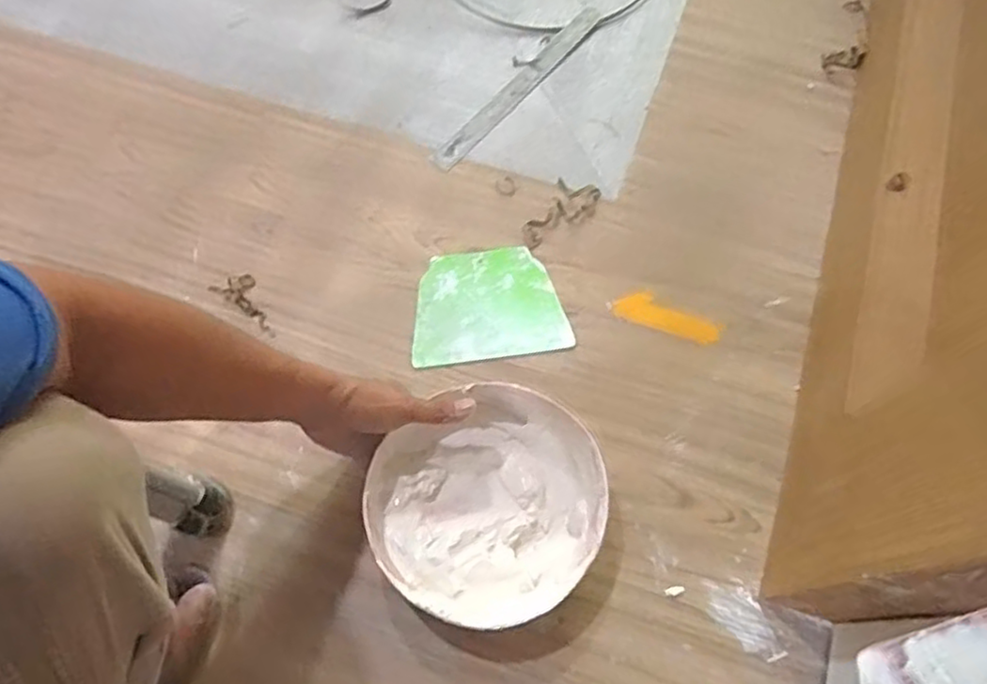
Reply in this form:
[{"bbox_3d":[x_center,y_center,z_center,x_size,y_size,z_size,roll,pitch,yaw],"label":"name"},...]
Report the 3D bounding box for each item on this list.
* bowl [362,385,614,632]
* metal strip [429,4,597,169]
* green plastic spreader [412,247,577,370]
[{"bbox_3d":[-0.003,0.147,0.628,0.204,0.063,0.189,0,68,0],"label":"bowl"},{"bbox_3d":[0.033,-0.325,0.882,0.031,0.008,0.310,39,73,10],"label":"metal strip"},{"bbox_3d":[-0.007,-0.043,0.758,0.163,0.004,0.129,-8,68,-3],"label":"green plastic spreader"}]

